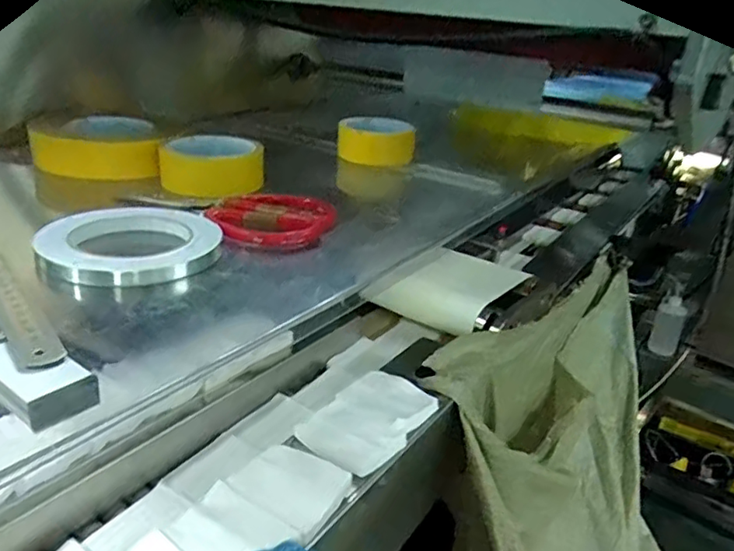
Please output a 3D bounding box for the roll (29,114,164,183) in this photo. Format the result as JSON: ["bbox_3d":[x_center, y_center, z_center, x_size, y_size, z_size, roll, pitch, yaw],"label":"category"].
[{"bbox_3d":[-0.264,-0.122,0.569,0.112,0.044,0.122,-8,27,-25],"label":"roll"}]

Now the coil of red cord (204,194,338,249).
[{"bbox_3d":[-0.076,-0.045,0.466,0.097,0.016,0.087,4,24,-1],"label":"coil of red cord"}]

